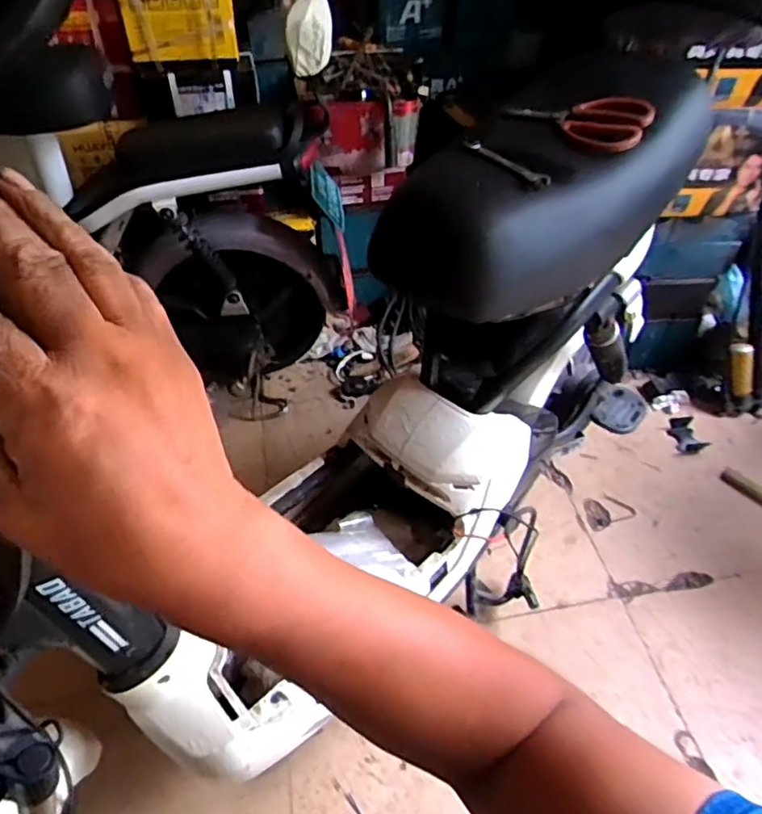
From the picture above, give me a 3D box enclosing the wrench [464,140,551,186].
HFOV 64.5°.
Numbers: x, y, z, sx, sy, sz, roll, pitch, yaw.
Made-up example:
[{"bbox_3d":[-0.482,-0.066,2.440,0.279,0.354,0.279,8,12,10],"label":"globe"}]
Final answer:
[{"bbox_3d":[0.122,-0.247,0.608,0.019,0.007,0.117,-25,50,-23],"label":"wrench"}]

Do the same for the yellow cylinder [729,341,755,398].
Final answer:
[{"bbox_3d":[0.911,-0.093,1.508,0.052,0.135,0.048,-3,4,-3],"label":"yellow cylinder"}]

